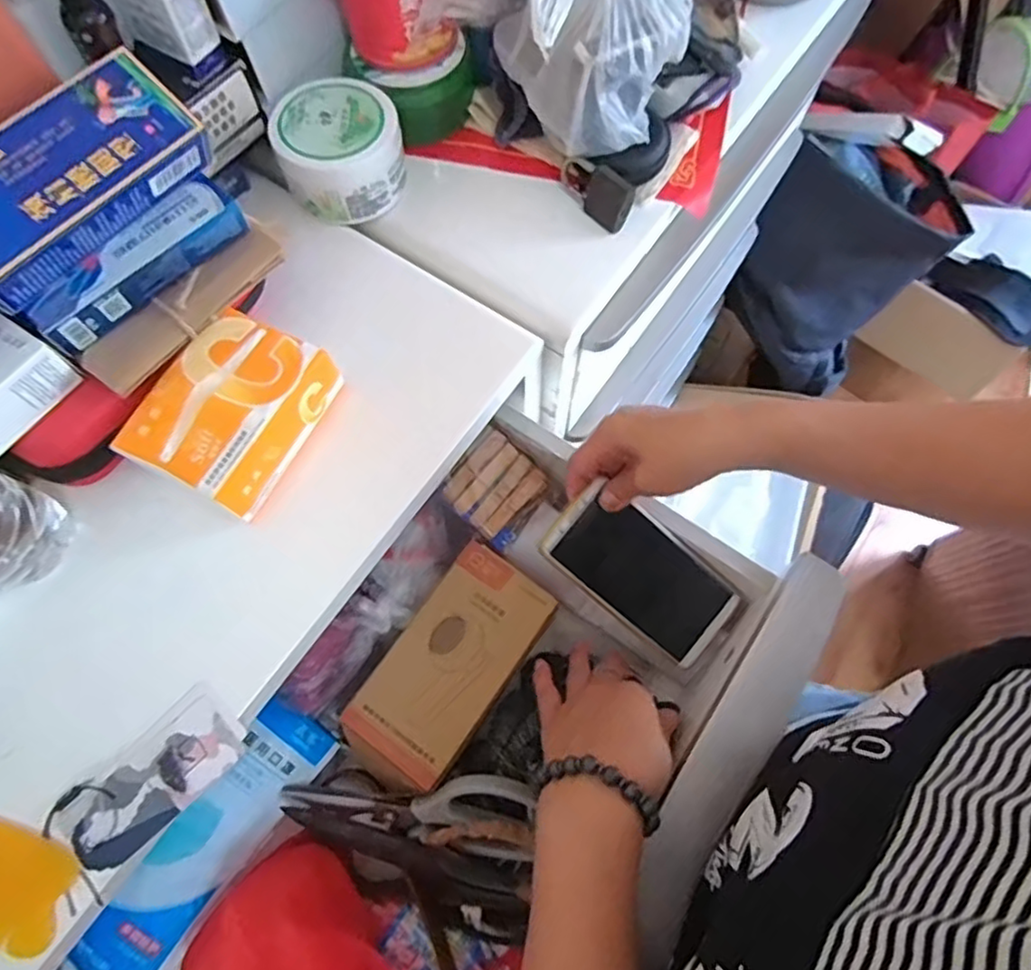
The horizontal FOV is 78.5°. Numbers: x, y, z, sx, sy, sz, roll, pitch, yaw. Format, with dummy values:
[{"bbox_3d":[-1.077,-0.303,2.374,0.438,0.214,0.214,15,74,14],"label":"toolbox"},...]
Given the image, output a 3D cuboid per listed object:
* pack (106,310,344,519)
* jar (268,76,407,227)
[{"bbox_3d":[-0.181,-0.049,0.407,0.084,0.042,0.113,25,72,10],"label":"pack"},{"bbox_3d":[-0.134,-0.259,0.490,0.092,0.053,0.091,0,70,1],"label":"jar"}]

